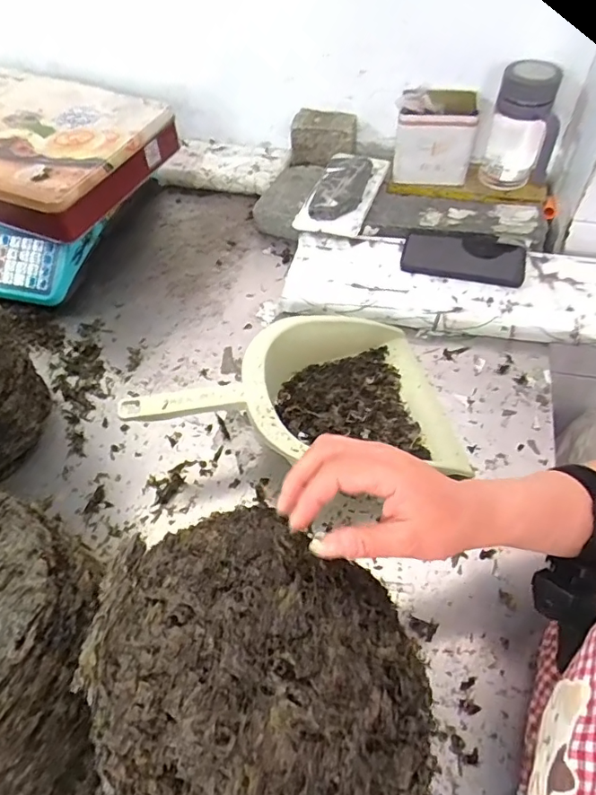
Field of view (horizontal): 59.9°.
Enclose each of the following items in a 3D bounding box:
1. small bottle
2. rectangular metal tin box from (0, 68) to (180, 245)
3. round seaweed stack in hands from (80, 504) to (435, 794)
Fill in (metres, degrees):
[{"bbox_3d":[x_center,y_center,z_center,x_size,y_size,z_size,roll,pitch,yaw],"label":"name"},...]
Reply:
[{"bbox_3d":[0.345,-0.427,0.813,0.081,0.157,0.097,16,55,13],"label":"small bottle"},{"bbox_3d":[-0.418,-0.379,0.773,0.398,0.066,0.292,18,55,15],"label":"rectangular metal tin box"},{"bbox_3d":[-0.020,0.162,0.297,0.202,0.020,0.180,28,45,-2],"label":"round seaweed stack in hands"}]

